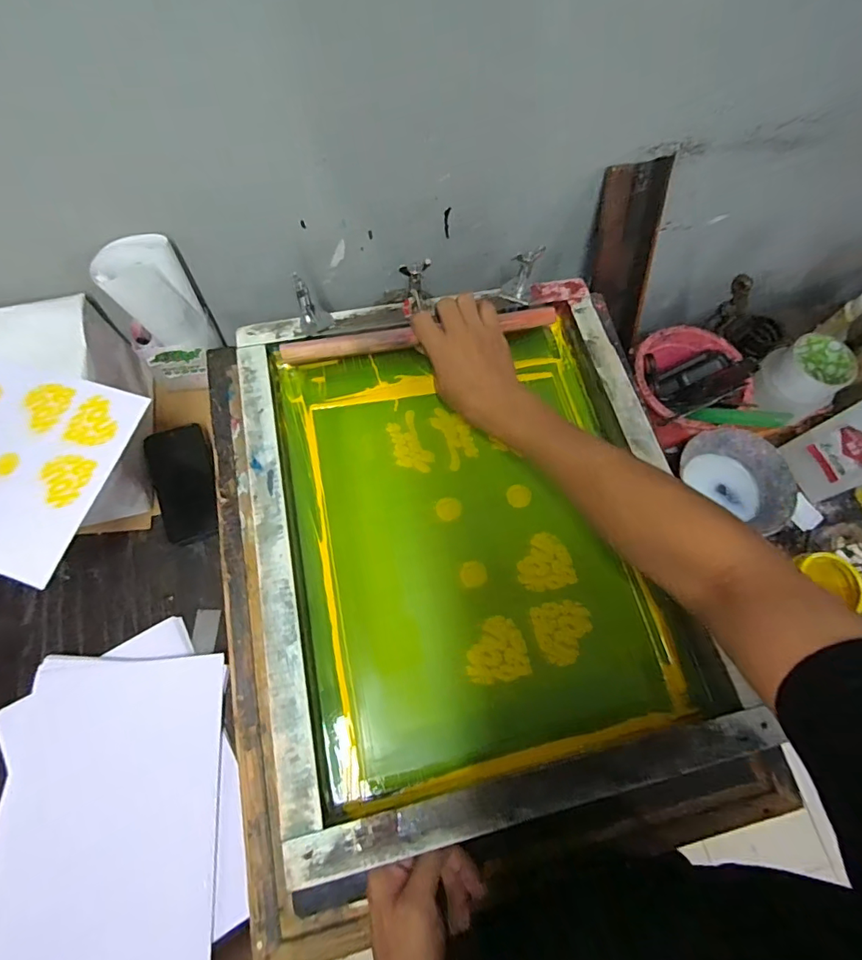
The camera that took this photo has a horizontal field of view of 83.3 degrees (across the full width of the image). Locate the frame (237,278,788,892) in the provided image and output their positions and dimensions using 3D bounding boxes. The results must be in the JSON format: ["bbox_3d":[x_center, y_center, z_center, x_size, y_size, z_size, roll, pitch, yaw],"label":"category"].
[{"bbox_3d":[0.040,0.036,0.480,0.419,0.051,0.496,-11,67,-8],"label":"frame"}]

